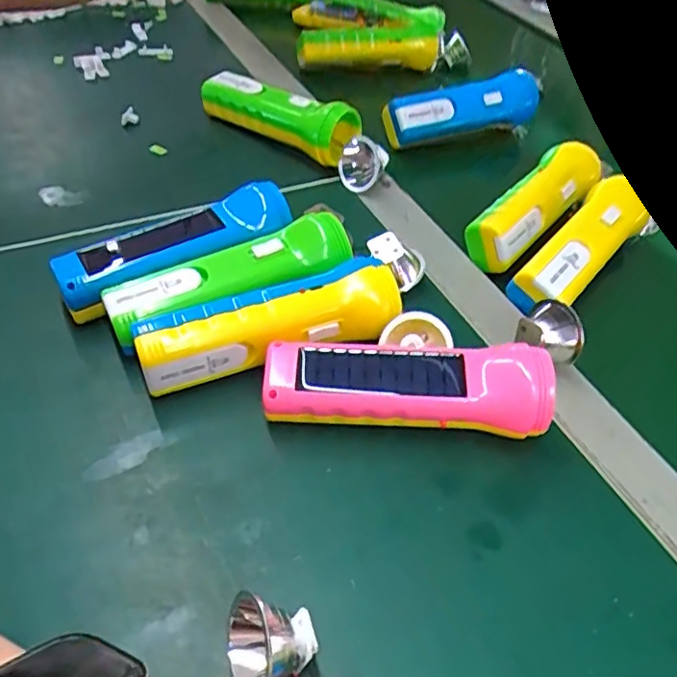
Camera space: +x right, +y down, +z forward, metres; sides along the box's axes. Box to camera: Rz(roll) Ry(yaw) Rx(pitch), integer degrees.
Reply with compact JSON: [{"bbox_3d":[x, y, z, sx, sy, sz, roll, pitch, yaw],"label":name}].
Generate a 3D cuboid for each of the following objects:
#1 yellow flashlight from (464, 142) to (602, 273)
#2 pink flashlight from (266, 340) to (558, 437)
[{"bbox_3d":[0.154,-0.105,0.472,0.138,0.035,0.043,-40,102,-25],"label":"yellow flashlight"},{"bbox_3d":[0.038,0.030,0.342,0.152,0.049,0.037,5,46,1],"label":"pink flashlight"}]

